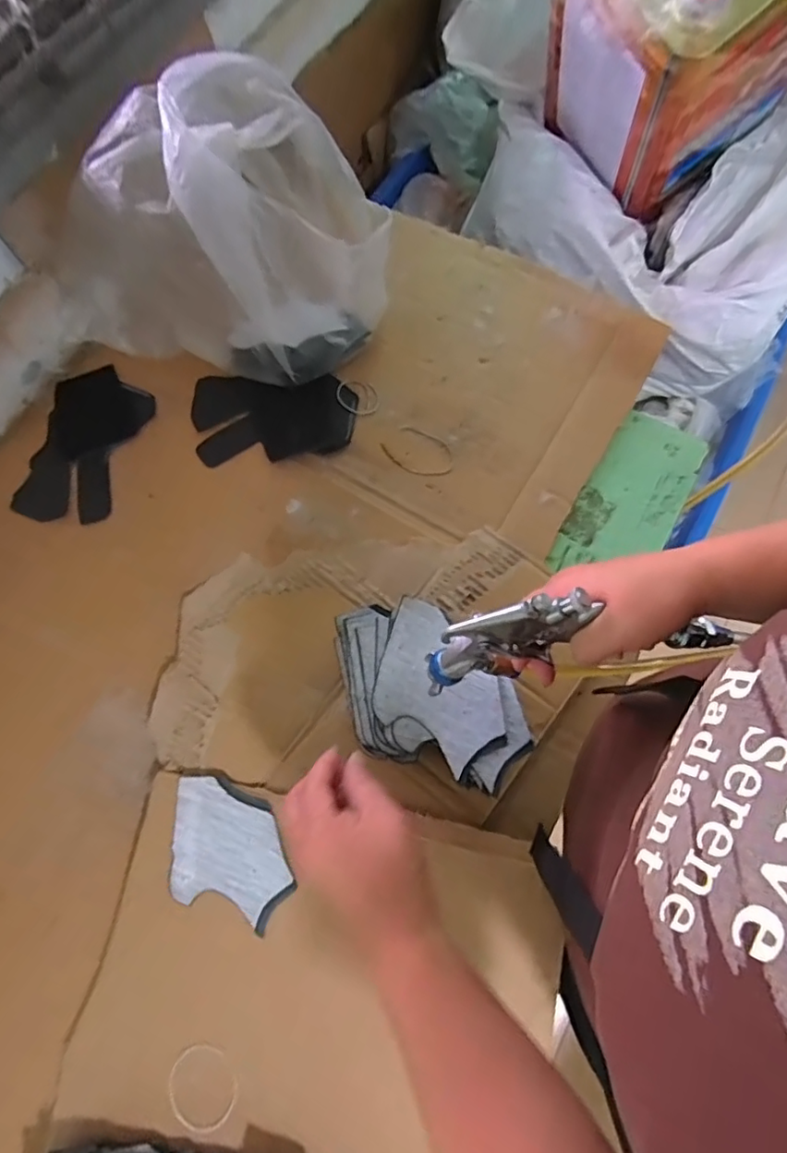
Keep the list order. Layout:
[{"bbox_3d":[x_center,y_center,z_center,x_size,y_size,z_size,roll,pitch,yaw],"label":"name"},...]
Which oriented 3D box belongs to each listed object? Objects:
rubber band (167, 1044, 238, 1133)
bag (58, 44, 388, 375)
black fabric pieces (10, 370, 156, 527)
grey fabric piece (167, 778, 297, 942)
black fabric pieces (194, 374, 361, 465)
[{"bbox_3d":[-0.157,0.420,0.467,0.060,0.004,0.054,25,69,9],"label":"rubber band"},{"bbox_3d":[-0.171,-0.386,0.614,0.307,0.215,0.250,12,72,5],"label":"bag"},{"bbox_3d":[-0.363,-0.158,0.670,0.125,0.015,0.201,8,72,3],"label":"black fabric pieces"},{"bbox_3d":[-0.147,0.246,0.510,0.124,0.005,0.100,19,78,8],"label":"grey fabric piece"},{"bbox_3d":[-0.139,-0.184,0.656,0.187,0.012,0.107,0,76,4],"label":"black fabric pieces"}]

